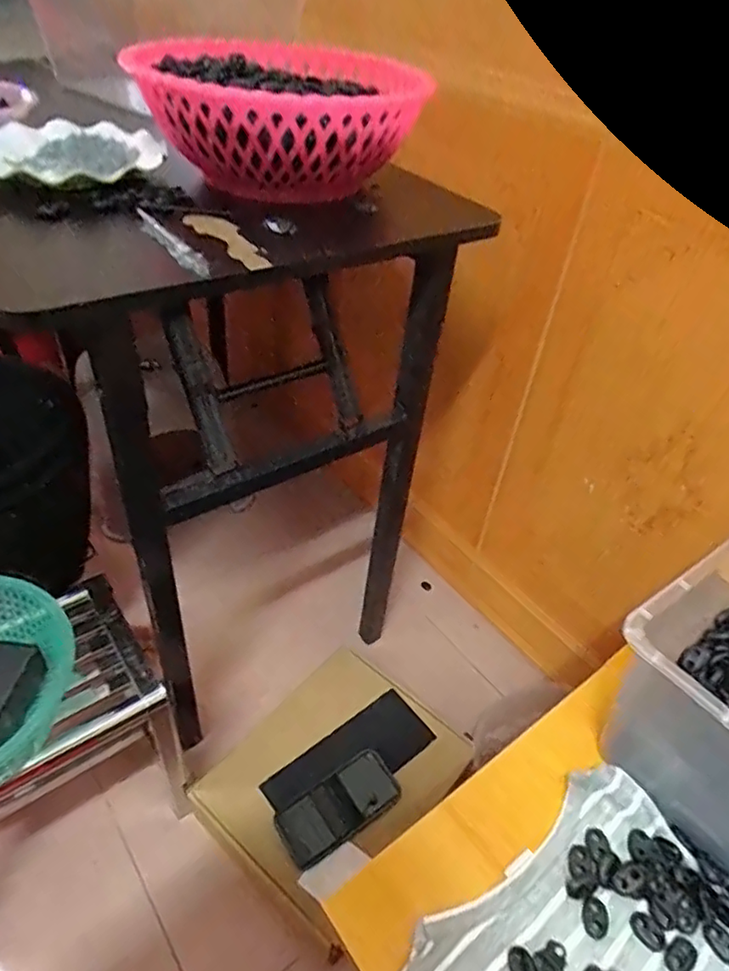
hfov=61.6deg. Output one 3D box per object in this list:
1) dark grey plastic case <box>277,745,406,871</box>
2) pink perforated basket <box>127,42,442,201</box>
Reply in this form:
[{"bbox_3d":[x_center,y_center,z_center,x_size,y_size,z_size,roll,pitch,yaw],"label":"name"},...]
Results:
[{"bbox_3d":[-0.034,0.441,0.838,0.167,0.007,0.082,-26,72,-27],"label":"dark grey plastic case"},{"bbox_3d":[-0.109,-0.388,0.647,0.248,0.098,0.301,-12,45,-19],"label":"pink perforated basket"}]

